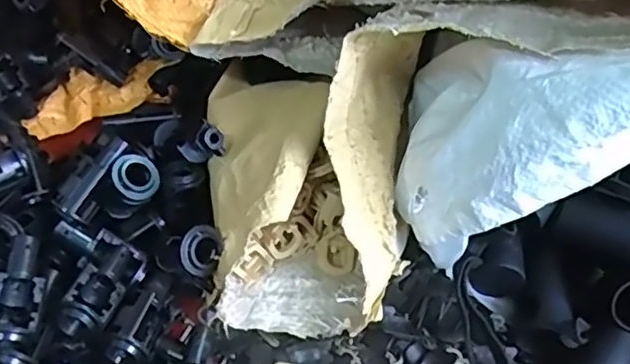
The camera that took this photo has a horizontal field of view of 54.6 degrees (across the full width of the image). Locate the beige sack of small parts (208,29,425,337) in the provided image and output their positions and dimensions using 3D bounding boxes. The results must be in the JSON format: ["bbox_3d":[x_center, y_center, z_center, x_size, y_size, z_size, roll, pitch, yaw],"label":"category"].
[{"bbox_3d":[-0.003,-0.012,0.343,0.123,0.105,0.166,4,57,-2],"label":"beige sack of small parts"}]

